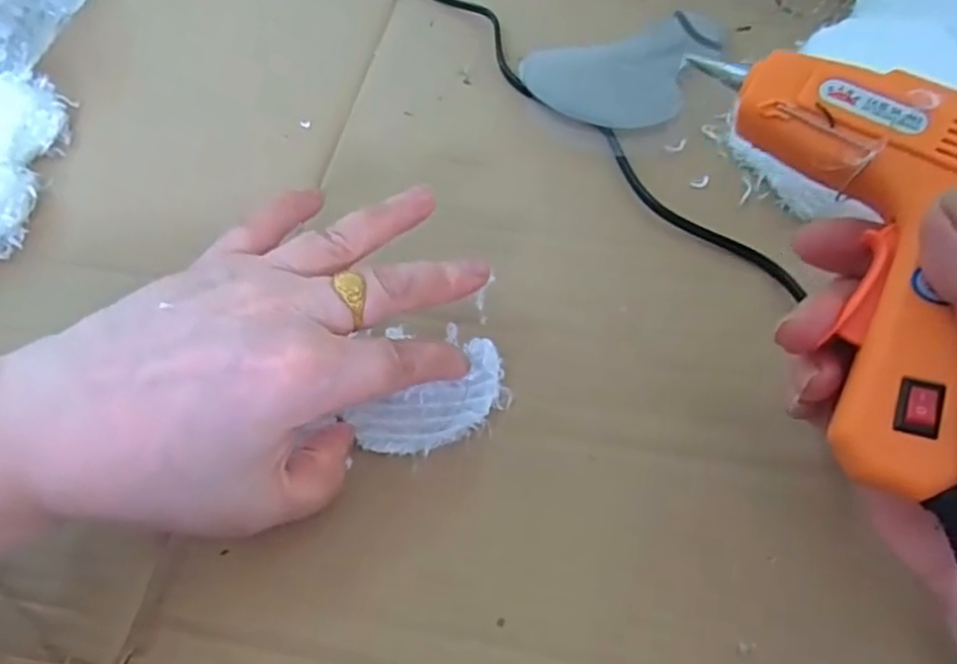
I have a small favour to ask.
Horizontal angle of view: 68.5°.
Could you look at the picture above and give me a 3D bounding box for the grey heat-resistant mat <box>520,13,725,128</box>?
[{"bbox_3d":[0.089,-0.142,0.375,0.121,0.005,0.072,-26,61,-12],"label":"grey heat-resistant mat"}]

